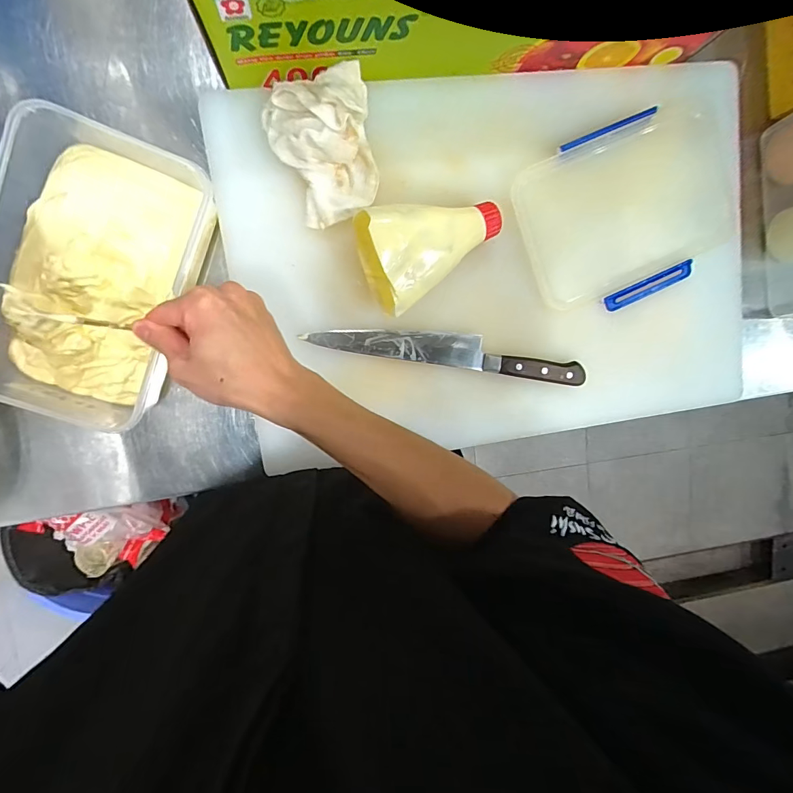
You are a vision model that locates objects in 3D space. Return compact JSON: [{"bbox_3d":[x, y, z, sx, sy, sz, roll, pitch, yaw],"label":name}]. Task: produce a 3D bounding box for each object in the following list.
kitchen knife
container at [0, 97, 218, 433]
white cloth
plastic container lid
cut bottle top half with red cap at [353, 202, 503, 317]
[{"bbox_3d":[0.058,-0.051,0.465,0.307,0.018,0.036,8,96,-9],"label":"kitchen knife"},{"bbox_3d":[-0.285,-0.107,0.404,0.160,0.080,0.269,22,93,-10],"label":"container"},{"bbox_3d":[-0.066,-0.241,0.404,0.104,0.053,0.125,-18,99,-6],"label":"white cloth"},{"bbox_3d":[0.256,-0.200,0.464,0.232,0.018,0.182,-23,99,-5],"label":"plastic container lid"},{"bbox_3d":[0.040,-0.149,0.416,0.141,0.072,0.090,-23,99,-5],"label":"cut bottle top half with red cap"}]

